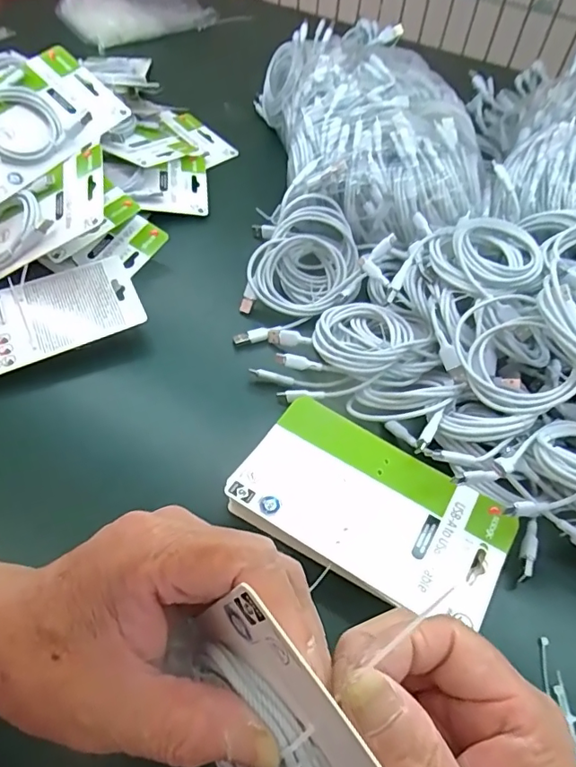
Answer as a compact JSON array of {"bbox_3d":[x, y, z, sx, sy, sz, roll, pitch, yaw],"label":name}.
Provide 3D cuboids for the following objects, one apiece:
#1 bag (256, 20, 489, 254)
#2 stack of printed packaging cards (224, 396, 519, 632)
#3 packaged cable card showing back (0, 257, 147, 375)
[{"bbox_3d":[0.085,-0.300,0.612,0.200,0.118,0.371,-3,54,-7],"label":"bag"},{"bbox_3d":[0.059,0.084,0.363,0.181,0.020,0.116,26,57,16],"label":"stack of printed packaging cards"},{"bbox_3d":[-0.232,-0.058,0.475,0.185,0.018,0.101,-19,57,-18],"label":"packaged cable card showing back"}]

